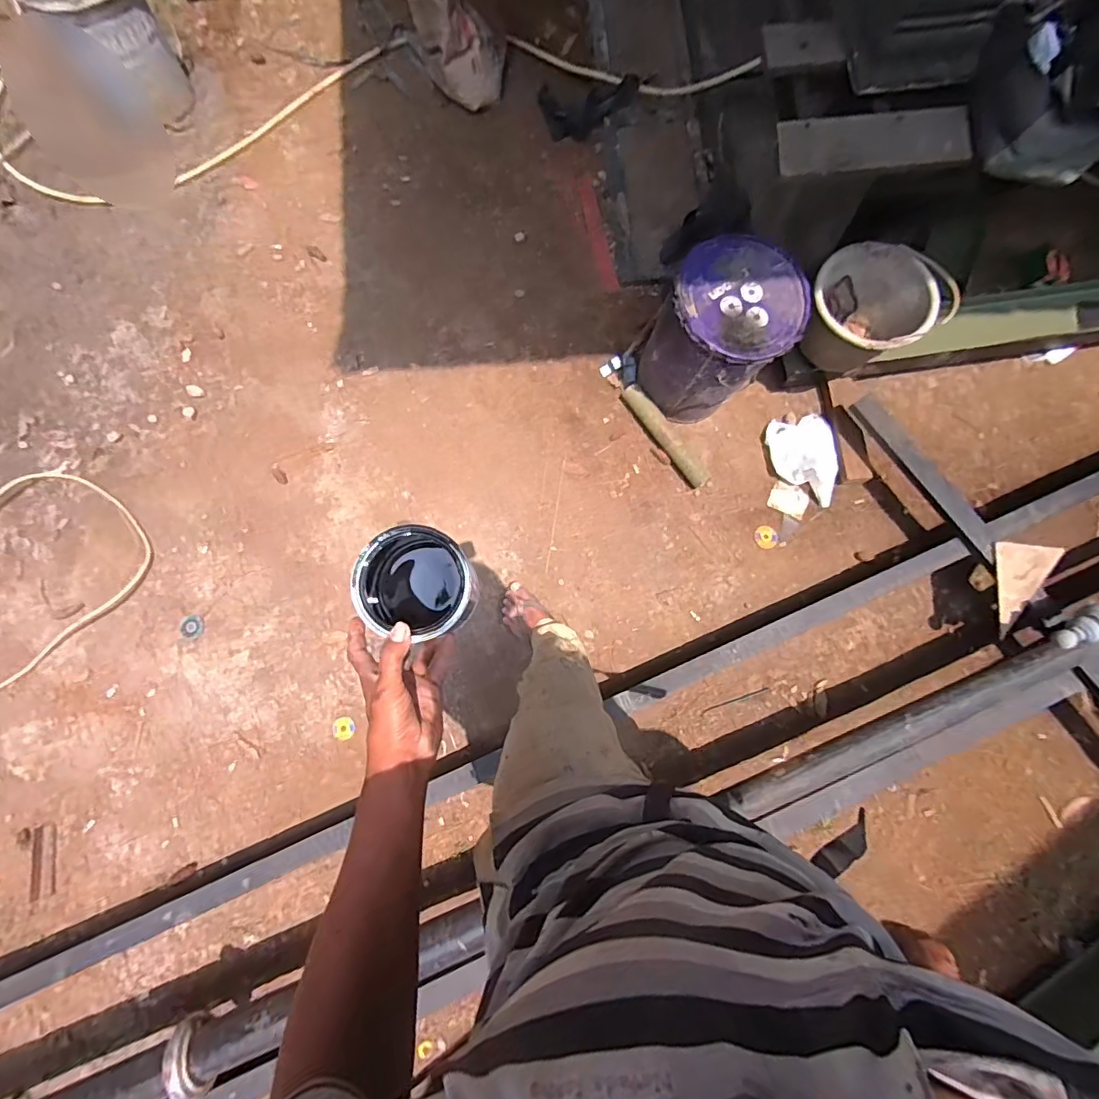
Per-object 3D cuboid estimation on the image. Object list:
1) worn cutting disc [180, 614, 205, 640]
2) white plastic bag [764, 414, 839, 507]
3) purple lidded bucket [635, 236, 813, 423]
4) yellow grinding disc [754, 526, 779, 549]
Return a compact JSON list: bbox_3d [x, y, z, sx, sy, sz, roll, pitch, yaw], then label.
[{"bbox_3d":[-0.919,0.201,1.311,0.062,0.010,0.062,0,78,0],"label":"worn cutting disc"},{"bbox_3d":[0.699,-0.251,1.378,0.173,0.079,0.256,-5,78,-1],"label":"white plastic bag"},{"bbox_3d":[0.417,-0.521,1.256,0.285,0.326,0.285,0,81,1],"label":"purple lidded bucket"},{"bbox_3d":[0.589,-0.033,1.382,0.057,0.009,0.063,-35,80,-6],"label":"yellow grinding disc"}]

